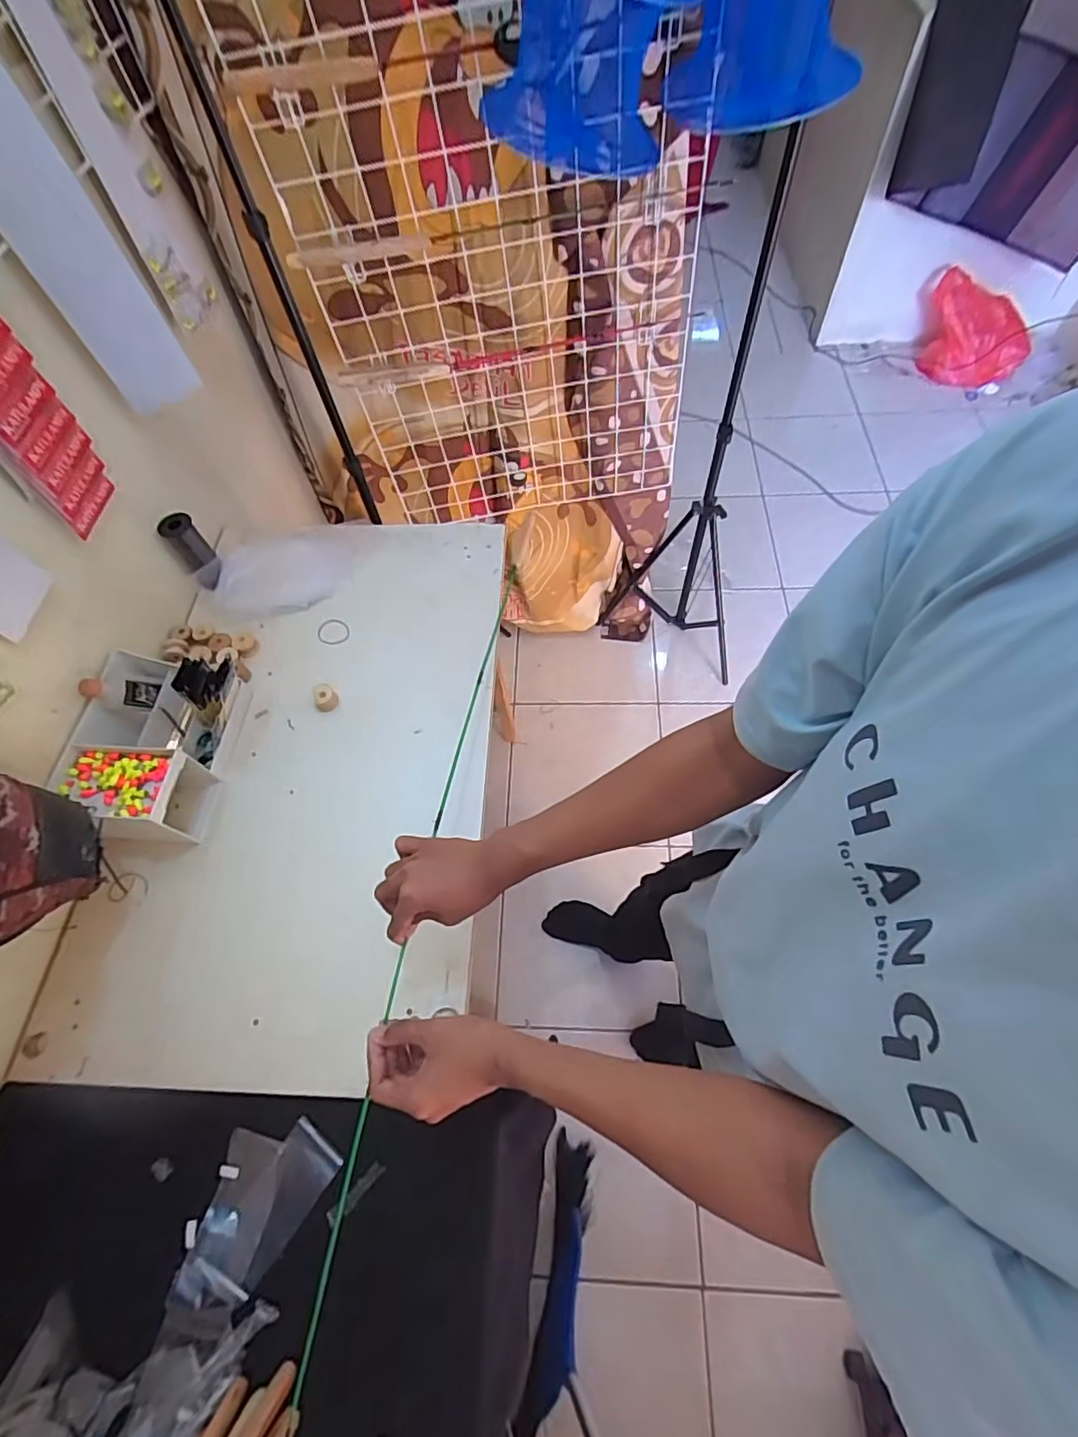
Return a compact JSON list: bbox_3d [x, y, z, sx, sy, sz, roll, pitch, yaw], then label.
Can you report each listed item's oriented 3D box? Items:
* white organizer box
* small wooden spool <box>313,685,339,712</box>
[{"bbox_3d":[-0.495,0.024,0.758,0.155,0.100,0.248,7,63,8],"label":"white organizer box"},{"bbox_3d":[-0.305,-0.028,0.822,0.033,0.029,0.028,-38,66,-15],"label":"small wooden spool"}]

